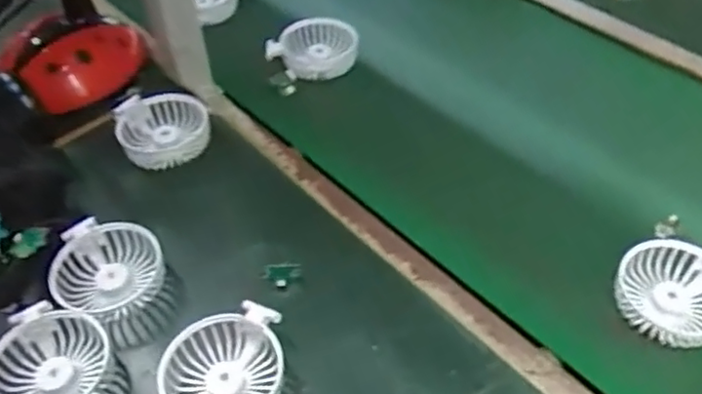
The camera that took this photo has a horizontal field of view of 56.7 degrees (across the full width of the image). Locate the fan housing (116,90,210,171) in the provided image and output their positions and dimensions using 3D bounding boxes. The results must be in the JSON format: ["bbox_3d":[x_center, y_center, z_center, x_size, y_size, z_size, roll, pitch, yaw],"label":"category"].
[{"bbox_3d":[-0.193,-0.068,0.680,0.091,0.042,0.087,-17,49,-9],"label":"fan housing"}]

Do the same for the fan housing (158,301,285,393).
[{"bbox_3d":[-0.095,0.128,0.492,0.076,0.032,0.100,21,54,22],"label":"fan housing"}]

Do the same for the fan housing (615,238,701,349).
[{"bbox_3d":[0.265,0.076,0.529,0.089,0.026,0.088,-3,49,3],"label":"fan housing"}]

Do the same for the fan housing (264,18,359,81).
[{"bbox_3d":[-0.044,-0.175,0.780,0.099,0.044,0.103,-3,49,3],"label":"fan housing"}]

